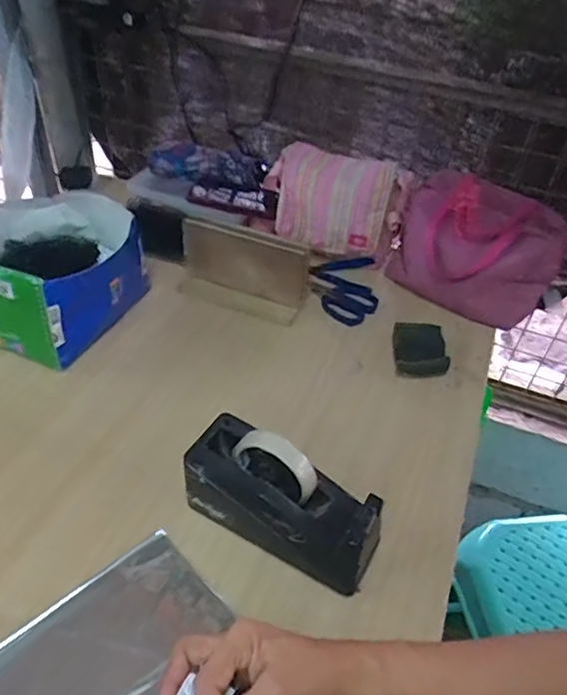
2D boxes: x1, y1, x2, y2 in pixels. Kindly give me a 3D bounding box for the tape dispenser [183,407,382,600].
[{"bbox_3d":[-0.003,0.156,0.595,0.203,0.121,0.073,24,46,19],"label":"tape dispenser"}]

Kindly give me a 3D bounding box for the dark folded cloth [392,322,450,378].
[{"bbox_3d":[0.194,0.003,0.837,0.079,0.040,0.086,0,43,-6],"label":"dark folded cloth"}]

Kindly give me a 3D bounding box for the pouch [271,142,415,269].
[{"bbox_3d":[0.076,-0.234,0.958,0.238,0.138,0.068,17,44,13],"label":"pouch"}]

